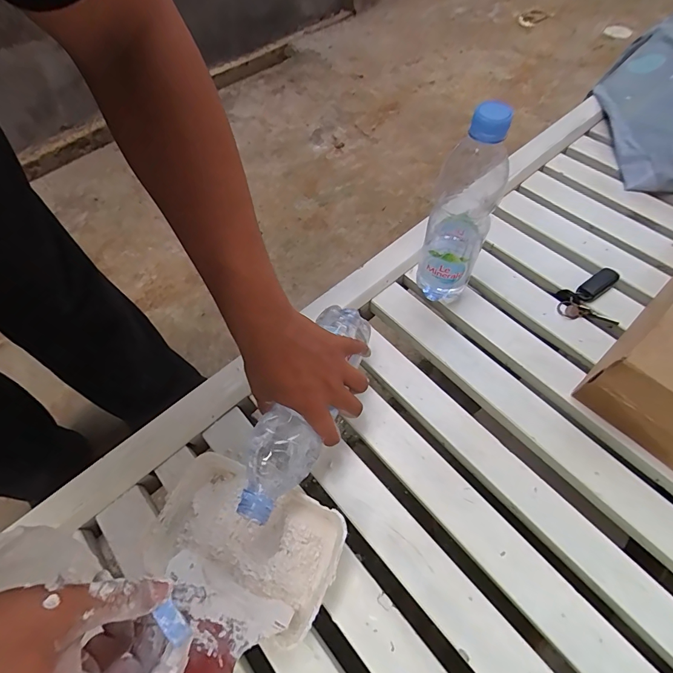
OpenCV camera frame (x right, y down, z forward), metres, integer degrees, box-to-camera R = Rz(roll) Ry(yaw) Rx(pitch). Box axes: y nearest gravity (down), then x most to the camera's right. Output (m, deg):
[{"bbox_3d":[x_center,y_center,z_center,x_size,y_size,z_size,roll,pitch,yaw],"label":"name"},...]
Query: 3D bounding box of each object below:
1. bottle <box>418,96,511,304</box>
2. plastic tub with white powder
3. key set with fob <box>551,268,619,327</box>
[{"bbox_3d":[0.137,-0.128,0.424,0.067,0.245,0.072,15,63,11],"label":"bottle"},{"bbox_3d":[-0.090,0.194,0.369,0.179,0.038,0.114,19,64,13],"label":"plastic tub with white powder"},{"bbox_3d":[0.329,-0.057,0.505,0.070,0.012,0.083,16,63,11],"label":"key set with fob"}]

